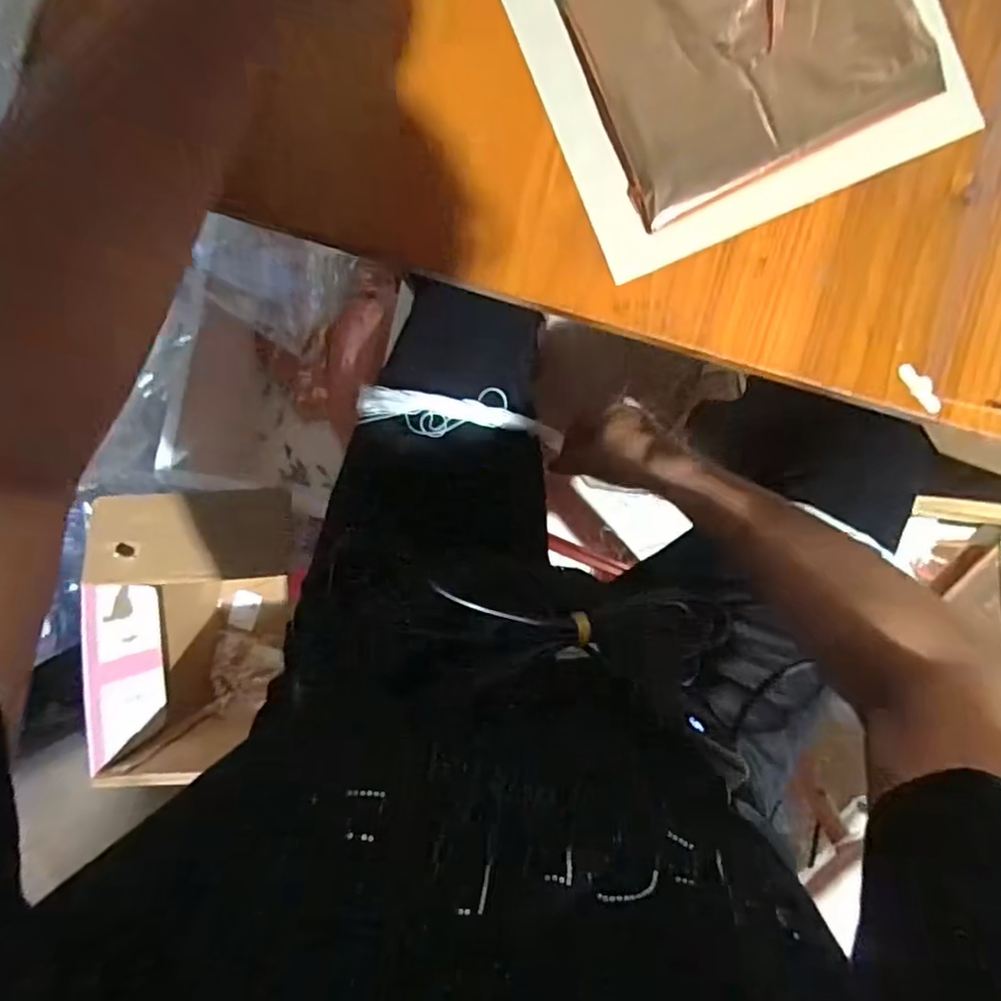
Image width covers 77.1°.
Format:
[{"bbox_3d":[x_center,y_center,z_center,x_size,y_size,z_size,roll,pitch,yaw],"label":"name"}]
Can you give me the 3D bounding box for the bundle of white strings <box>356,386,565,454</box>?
[{"bbox_3d":[-0.038,-0.069,0.498,0.159,0.042,0.040,3,92,3],"label":"bundle of white strings"}]

